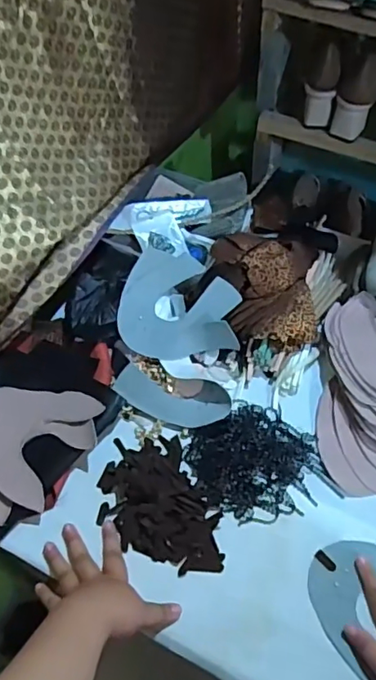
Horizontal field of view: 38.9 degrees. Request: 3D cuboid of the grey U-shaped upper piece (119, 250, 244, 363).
[{"bbox_3d":[-0.013,-0.055,0.787,0.169,0.048,0.164,3,78,-3],"label":"grey U-shaped upper piece"}]

